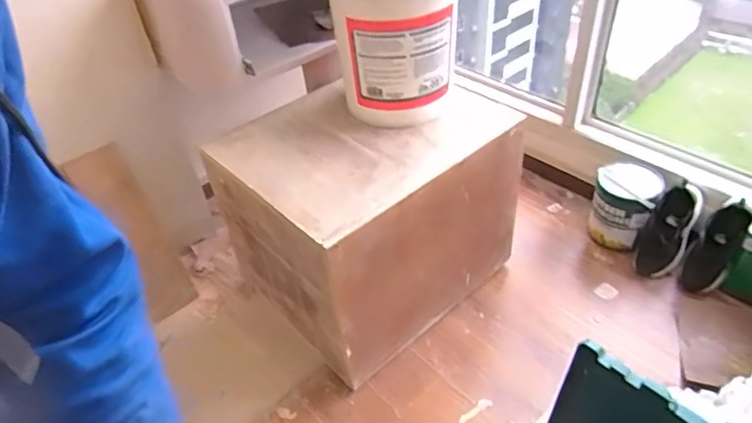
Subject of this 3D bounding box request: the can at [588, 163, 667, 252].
[{"bbox_3d":[0.754,-0.019,1.636,0.175,0.234,0.189,-3,41,3],"label":"can"}]

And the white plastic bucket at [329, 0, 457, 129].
[{"bbox_3d":[0.039,-0.426,1.250,0.291,0.361,0.284,-3,41,3],"label":"white plastic bucket"}]

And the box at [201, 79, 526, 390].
[{"bbox_3d":[-0.008,-0.016,1.409,0.614,0.476,0.517,-33,47,-28],"label":"box"}]

